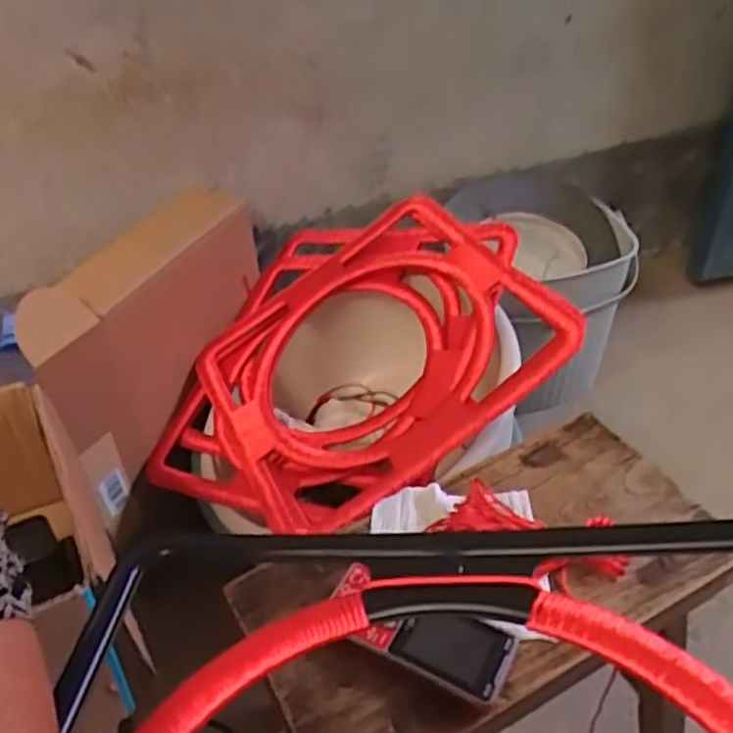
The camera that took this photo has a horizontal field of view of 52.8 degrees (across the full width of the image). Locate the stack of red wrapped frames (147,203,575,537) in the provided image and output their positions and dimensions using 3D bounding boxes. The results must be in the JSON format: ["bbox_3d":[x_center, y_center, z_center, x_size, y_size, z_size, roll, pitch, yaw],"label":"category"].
[{"bbox_3d":[-0.003,0.000,0.858,0.503,0.110,0.441,10,58,36],"label":"stack of red wrapped frames"}]

